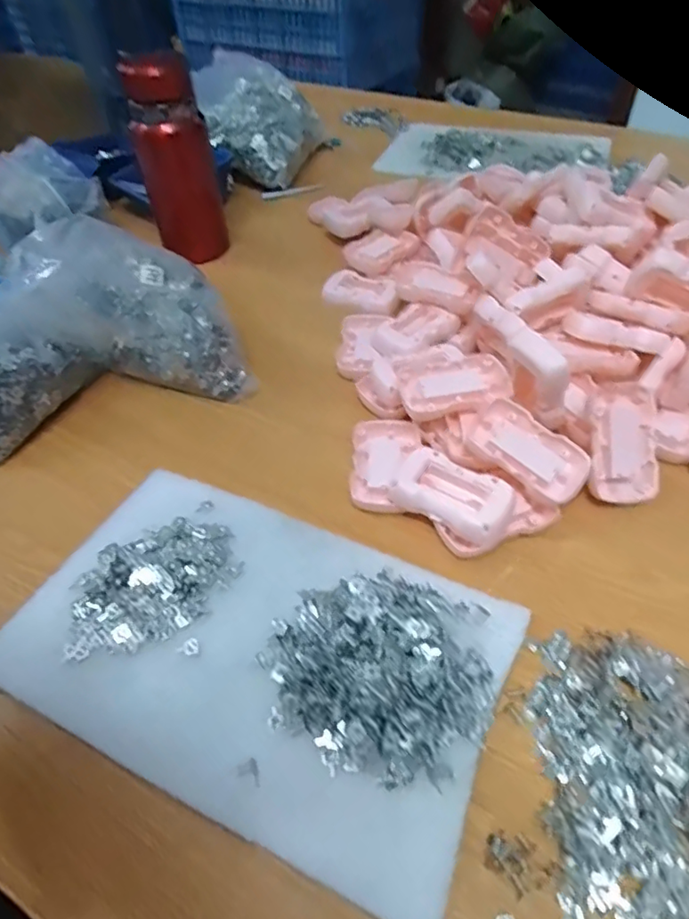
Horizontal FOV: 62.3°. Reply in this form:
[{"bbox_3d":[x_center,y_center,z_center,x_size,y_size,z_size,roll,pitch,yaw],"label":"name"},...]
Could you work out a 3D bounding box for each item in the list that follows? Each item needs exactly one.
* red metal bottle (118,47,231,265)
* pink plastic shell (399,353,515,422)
[{"bbox_3d":[-0.195,-0.343,0.669,0.085,0.209,0.068,-13,49,-9],"label":"red metal bottle"},{"bbox_3d":[0.091,-0.059,0.468,0.089,0.015,0.051,-14,49,-10],"label":"pink plastic shell"}]

